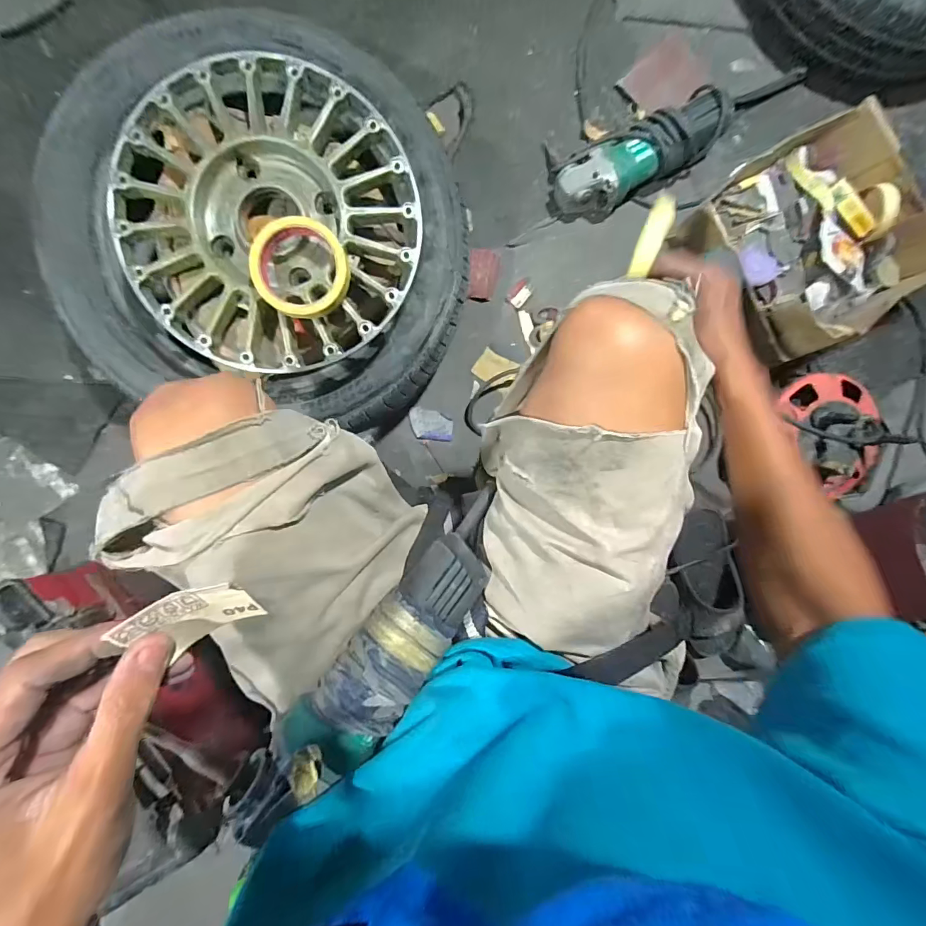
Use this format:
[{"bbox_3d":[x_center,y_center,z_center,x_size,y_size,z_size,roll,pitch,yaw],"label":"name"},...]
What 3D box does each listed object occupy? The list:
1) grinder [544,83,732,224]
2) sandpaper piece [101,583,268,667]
[{"bbox_3d":[0.265,-0.471,0.644,0.266,0.084,0.112,-25,97,-1],"label":"grinder"},{"bbox_3d":[-0.134,0.077,0.209,0.053,0.006,0.042,-24,140,-16],"label":"sandpaper piece"}]

